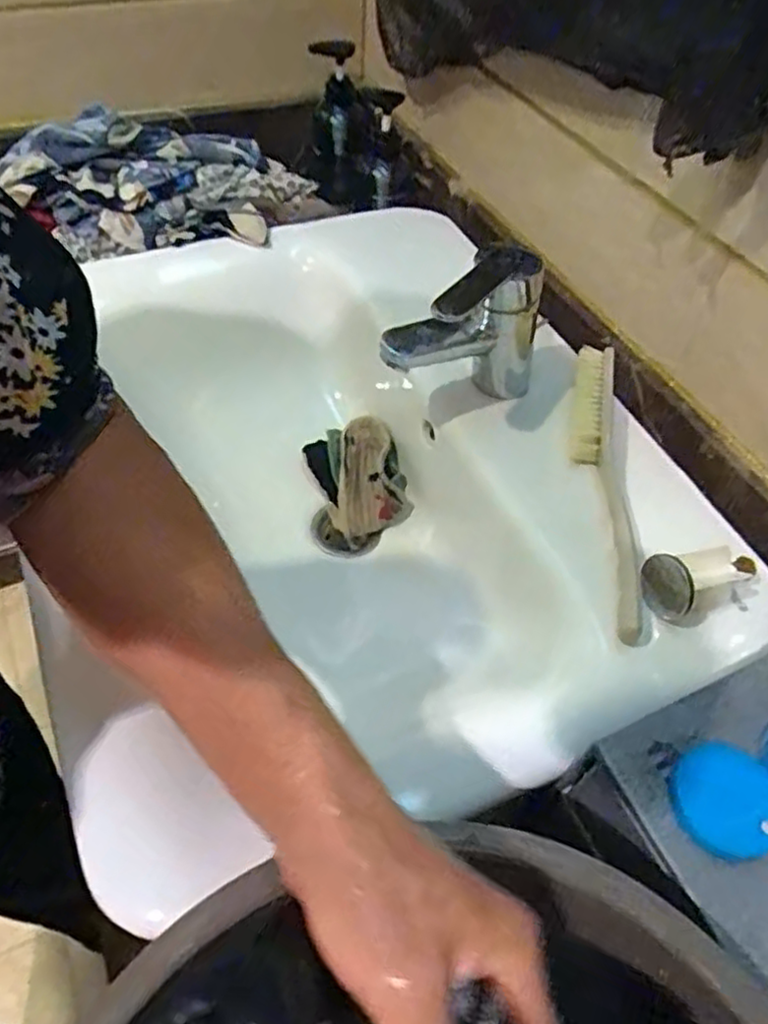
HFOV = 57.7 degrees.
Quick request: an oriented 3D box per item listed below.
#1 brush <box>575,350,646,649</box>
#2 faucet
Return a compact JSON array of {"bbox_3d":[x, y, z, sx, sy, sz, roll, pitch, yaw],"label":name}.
[{"bbox_3d":[0.149,-0.025,0.472,0.027,0.043,0.234,4,53,-1],"label":"brush"},{"bbox_3d":[0.062,-0.127,0.498,0.138,0.115,0.046,-12,55,-13],"label":"faucet"}]

